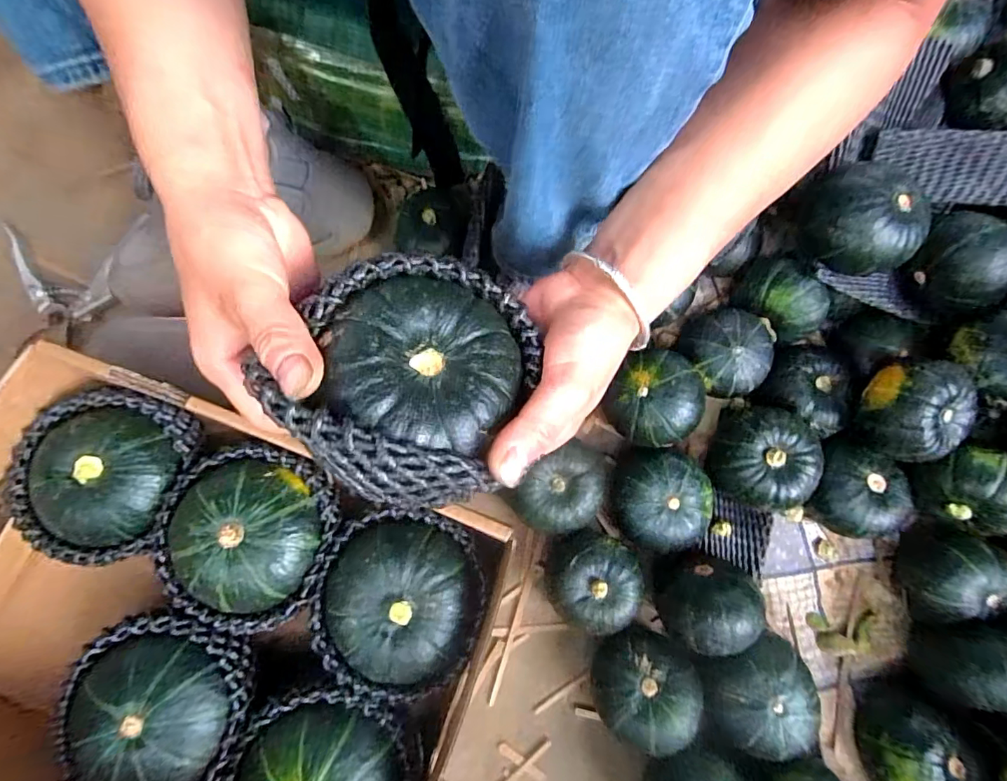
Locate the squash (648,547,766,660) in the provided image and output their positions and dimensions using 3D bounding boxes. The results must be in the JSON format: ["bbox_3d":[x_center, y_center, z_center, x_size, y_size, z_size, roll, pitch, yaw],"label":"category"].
[{"bbox_3d":[0.180,0.187,0.425,0.083,0.060,0.074,13,78,1],"label":"squash"}]

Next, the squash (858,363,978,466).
[{"bbox_3d":[0.362,0.020,0.431,0.081,0.066,0.082,0,78,-1],"label":"squash"}]

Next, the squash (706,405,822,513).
[{"bbox_3d":[0.239,0.063,0.453,0.085,0.059,0.081,0,78,-1],"label":"squash"}]

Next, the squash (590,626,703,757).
[{"bbox_3d":[0.126,0.259,0.420,0.088,0.059,0.089,29,79,5],"label":"squash"}]

